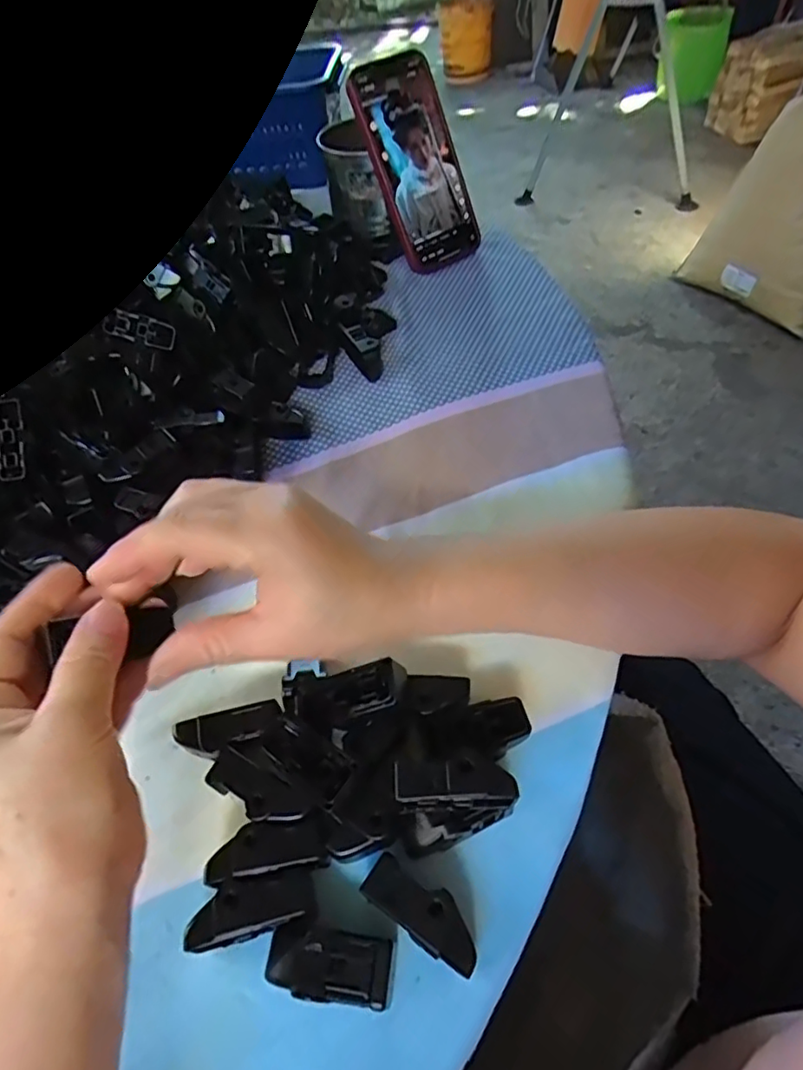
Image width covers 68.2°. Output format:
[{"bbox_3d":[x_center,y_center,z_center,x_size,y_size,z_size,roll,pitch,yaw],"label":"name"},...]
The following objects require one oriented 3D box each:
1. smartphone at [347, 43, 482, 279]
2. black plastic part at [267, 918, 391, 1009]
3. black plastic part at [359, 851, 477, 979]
[{"bbox_3d":[0.013,-0.319,0.515,0.076,0.159,0.019,-31,24,-17],"label":"smartphone"},{"bbox_3d":[-0.027,0.162,0.226,0.048,0.018,0.023,9,54,12],"label":"black plastic part"},{"bbox_3d":[0.009,0.147,0.231,0.048,0.021,0.019,28,60,24],"label":"black plastic part"}]

